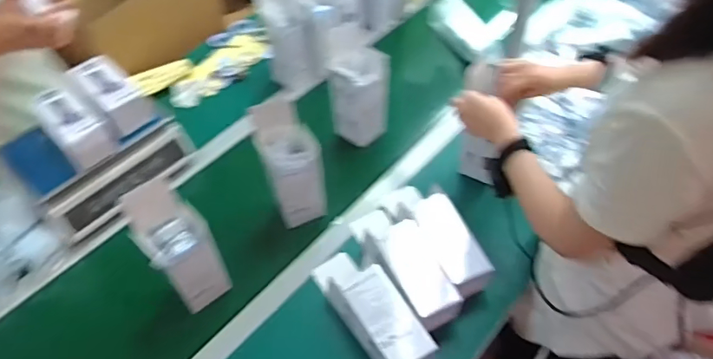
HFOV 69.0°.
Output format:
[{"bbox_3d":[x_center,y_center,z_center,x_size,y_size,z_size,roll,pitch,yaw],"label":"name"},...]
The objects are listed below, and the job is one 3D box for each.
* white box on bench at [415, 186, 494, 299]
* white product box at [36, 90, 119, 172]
[{"bbox_3d":[0.155,0.105,0.896,0.069,0.071,0.202,-16,53,-11],"label":"white box on bench"},{"bbox_3d":[-0.515,-0.103,0.942,0.080,0.059,0.174,-38,60,-25],"label":"white product box"}]

